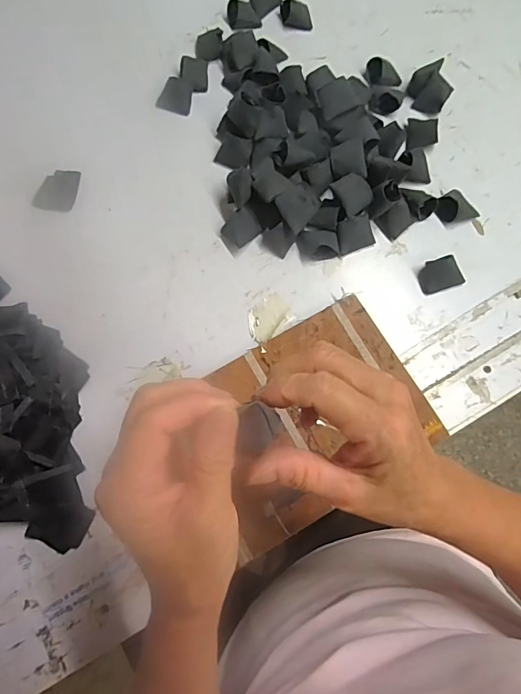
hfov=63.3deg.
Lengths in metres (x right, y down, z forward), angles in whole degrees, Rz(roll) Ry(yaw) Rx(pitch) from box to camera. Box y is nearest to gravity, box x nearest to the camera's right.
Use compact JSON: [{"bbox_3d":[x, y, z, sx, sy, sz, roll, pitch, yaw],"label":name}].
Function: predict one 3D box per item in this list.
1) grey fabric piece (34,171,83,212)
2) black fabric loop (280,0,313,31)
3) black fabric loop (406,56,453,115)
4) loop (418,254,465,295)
[{"bbox_3d":[-0.248,-0.192,0.518,0.049,0.004,0.053,6,76,3],"label":"grey fabric piece"},{"bbox_3d":[0.048,-0.449,0.567,0.044,0.023,0.028,6,76,3],"label":"black fabric loop"},{"bbox_3d":[0.209,-0.316,0.523,0.039,0.036,0.050,-17,76,-3],"label":"black fabric loop"},{"bbox_3d":[0.201,-0.081,0.469,0.046,0.020,0.032,-16,76,-2],"label":"loop"}]

